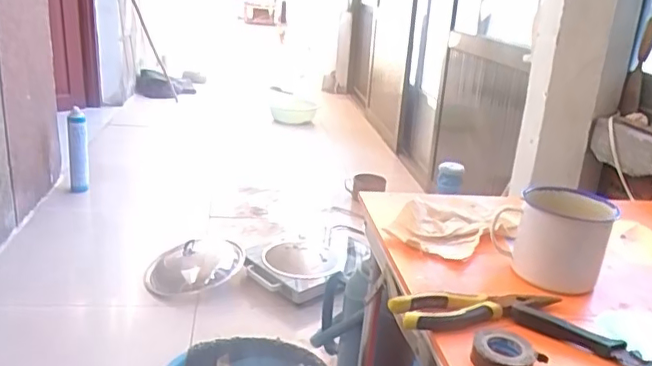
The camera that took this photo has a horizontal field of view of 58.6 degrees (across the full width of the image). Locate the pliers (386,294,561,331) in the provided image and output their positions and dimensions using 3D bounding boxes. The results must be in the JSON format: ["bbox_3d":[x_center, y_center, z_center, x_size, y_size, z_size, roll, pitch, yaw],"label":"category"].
[{"bbox_3d":[0.153,0.127,0.595,0.174,0.020,0.049,0,21,-15],"label":"pliers"}]

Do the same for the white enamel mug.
[{"bbox_3d":[0.262,0.062,0.684,0.119,0.097,0.087,10,21,11],"label":"white enamel mug"}]

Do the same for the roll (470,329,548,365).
[{"bbox_3d":[0.165,0.153,0.525,0.055,0.019,0.063,23,26,38],"label":"roll"}]

